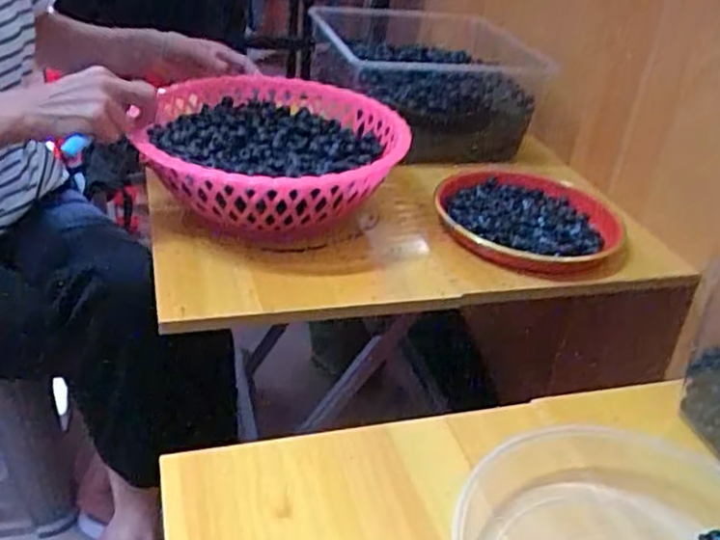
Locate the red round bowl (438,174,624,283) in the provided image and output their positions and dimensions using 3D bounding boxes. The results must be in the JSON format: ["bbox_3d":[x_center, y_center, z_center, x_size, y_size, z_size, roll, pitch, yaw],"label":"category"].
[{"bbox_3d":[0.196,-0.059,0.836,0.214,0.029,0.205,4,33,-2],"label":"red round bowl"}]

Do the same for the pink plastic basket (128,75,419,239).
[{"bbox_3d":[-0.080,-0.133,0.795,0.253,0.094,0.300,4,33,-2],"label":"pink plastic basket"}]

